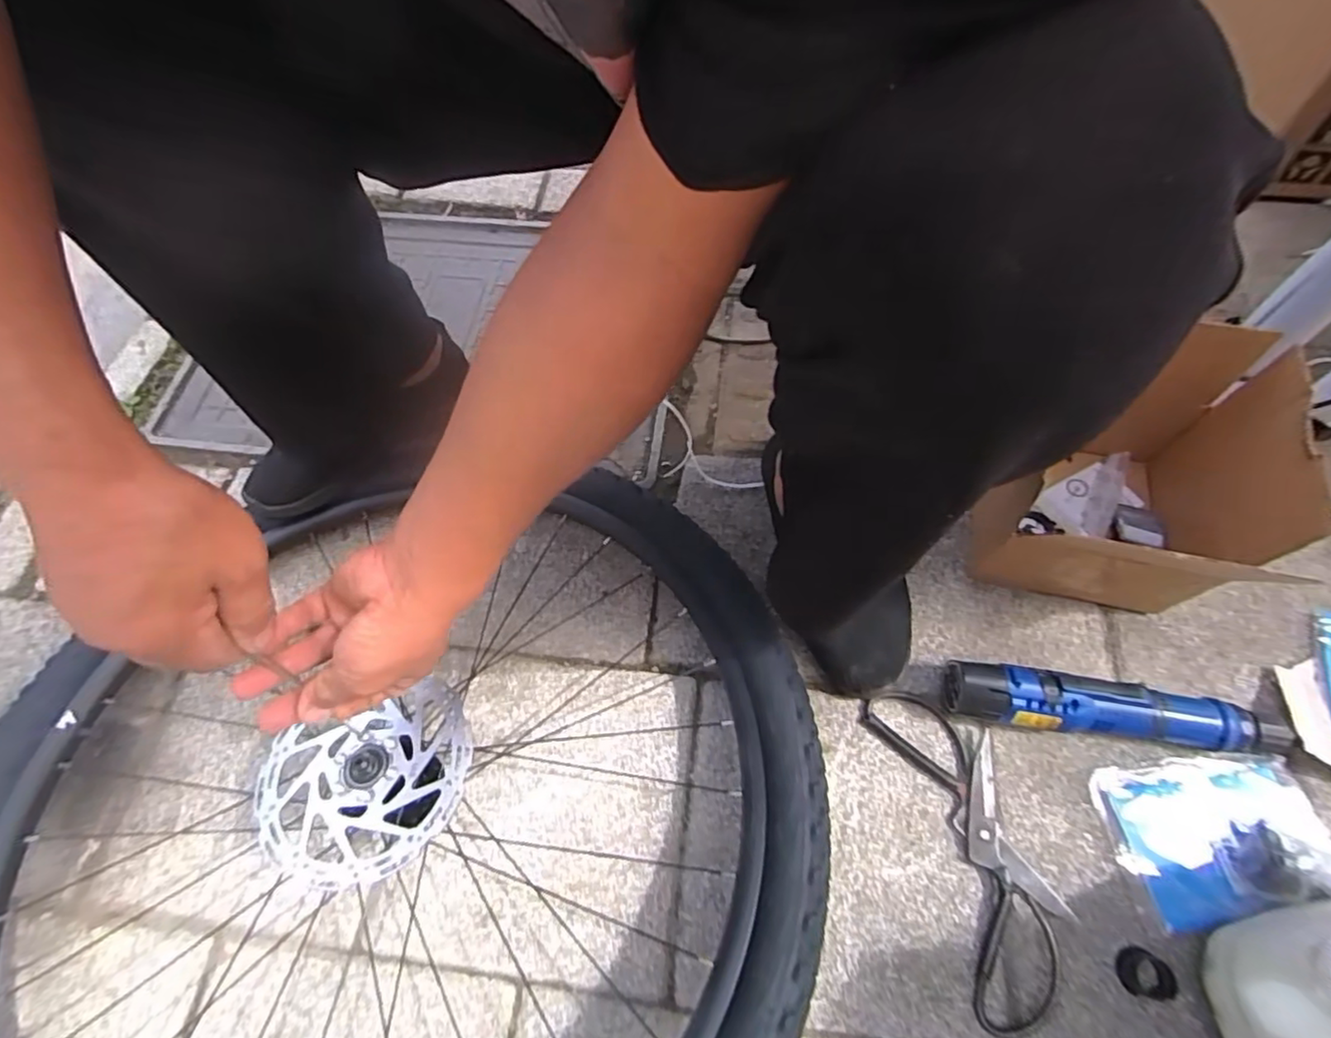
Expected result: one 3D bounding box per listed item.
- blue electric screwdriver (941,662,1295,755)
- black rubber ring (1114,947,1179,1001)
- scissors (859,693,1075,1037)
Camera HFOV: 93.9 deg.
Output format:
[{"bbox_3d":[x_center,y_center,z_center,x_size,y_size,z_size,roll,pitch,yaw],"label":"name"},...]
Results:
[{"bbox_3d":[0.386,0.159,0.527,0.271,0.042,0.050,6,62,5],"label":"blue electric screwdriver"},{"bbox_3d":[0.358,0.337,0.461,0.036,0.015,0.031,7,64,7],"label":"black rubber ring"},{"bbox_3d":[0.249,0.261,0.505,0.095,0.020,0.246,-13,63,-4],"label":"scissors"}]

